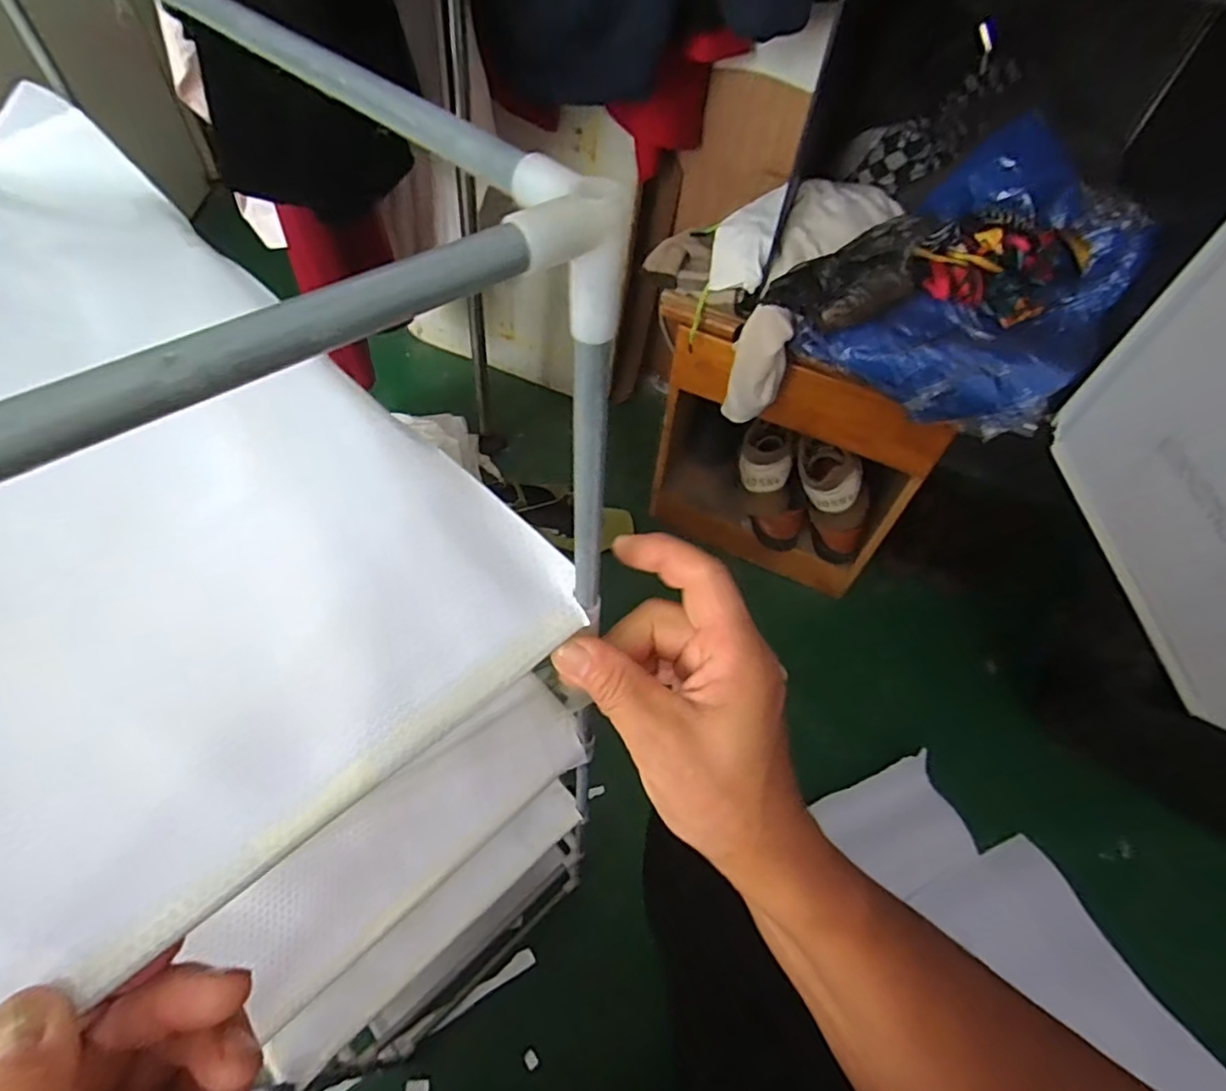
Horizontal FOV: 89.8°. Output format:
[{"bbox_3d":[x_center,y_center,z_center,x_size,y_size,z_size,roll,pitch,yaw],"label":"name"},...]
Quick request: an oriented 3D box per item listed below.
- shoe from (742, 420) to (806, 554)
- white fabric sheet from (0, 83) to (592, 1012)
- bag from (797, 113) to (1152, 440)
[{"bbox_3d":[0.273,-0.092,1.067,0.079,0.229,0.103,-23,22,-20],"label":"shoe"},{"bbox_3d":[-0.305,-0.065,0.323,0.566,0.063,0.277,38,60,24],"label":"white fabric sheet"},{"bbox_3d":[0.419,-0.290,0.683,0.254,0.174,0.381,40,60,23],"label":"bag"}]

